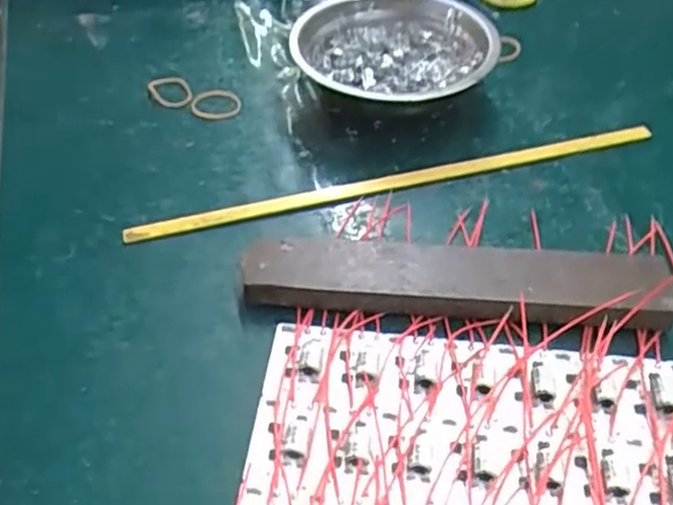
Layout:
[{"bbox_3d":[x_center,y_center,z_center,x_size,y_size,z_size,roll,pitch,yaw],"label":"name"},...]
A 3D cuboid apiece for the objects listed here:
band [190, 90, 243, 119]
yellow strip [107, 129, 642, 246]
[{"bbox_3d":[-0.079,-0.096,0.457,0.032,0.006,0.028,-7,48,-6],"label":"band"},{"bbox_3d":[0.039,-0.042,0.399,0.307,0.008,0.011,-12,49,-10],"label":"yellow strip"}]

